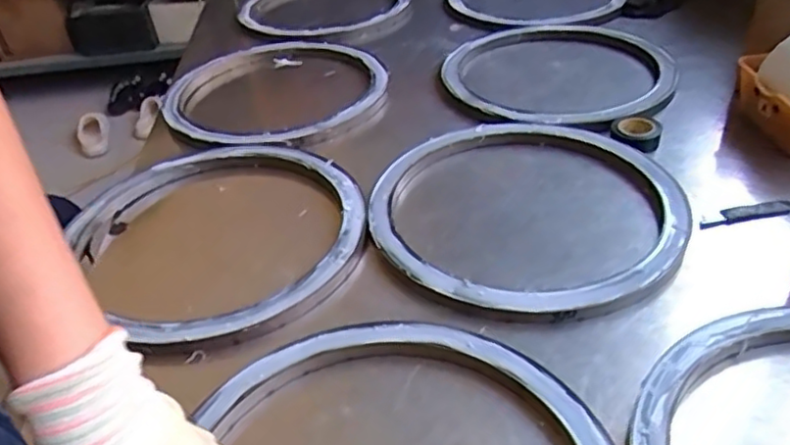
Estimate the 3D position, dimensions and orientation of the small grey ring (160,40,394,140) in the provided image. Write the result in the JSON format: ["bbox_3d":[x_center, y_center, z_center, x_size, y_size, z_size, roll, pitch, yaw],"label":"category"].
[{"bbox_3d":[-0.177,-0.205,0.990,0.307,0.025,0.310,-3,37,2],"label":"small grey ring"}]

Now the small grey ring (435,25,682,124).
[{"bbox_3d":[0.234,-0.226,0.972,0.342,0.026,0.319,-3,37,2],"label":"small grey ring"}]

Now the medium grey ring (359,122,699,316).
[{"bbox_3d":[0.137,-0.021,0.720,0.336,0.018,0.319,-3,37,2],"label":"medium grey ring"}]

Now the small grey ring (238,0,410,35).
[{"bbox_3d":[-0.137,-0.424,1.268,0.323,0.017,0.303,-3,37,2],"label":"small grey ring"}]

